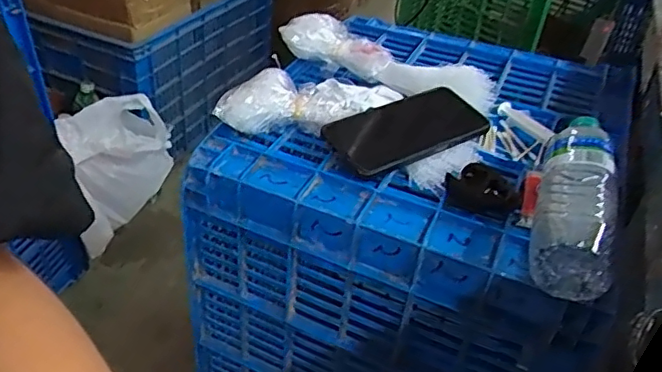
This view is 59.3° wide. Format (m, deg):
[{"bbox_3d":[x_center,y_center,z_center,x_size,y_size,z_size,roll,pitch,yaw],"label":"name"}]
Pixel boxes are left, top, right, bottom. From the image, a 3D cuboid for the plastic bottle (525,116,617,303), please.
[{"bbox_3d":[0.198,0.012,0.479,0.061,0.070,0.185,15,38,13],"label":"plastic bottle"}]

